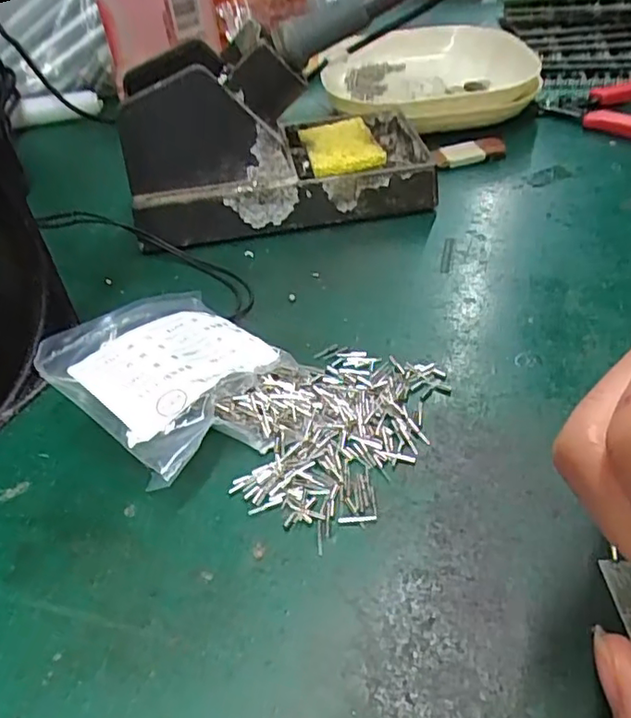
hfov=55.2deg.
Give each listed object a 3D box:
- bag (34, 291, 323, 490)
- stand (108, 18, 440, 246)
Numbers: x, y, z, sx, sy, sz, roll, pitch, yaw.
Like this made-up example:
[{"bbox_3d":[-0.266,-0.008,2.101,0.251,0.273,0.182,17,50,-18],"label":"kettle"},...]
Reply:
[{"bbox_3d":[-0.051,0.006,0.231,0.074,0.028,0.081,-36,50,-28],"label":"bag"},{"bbox_3d":[-0.020,-0.120,0.321,0.157,0.082,0.077,-11,43,-4],"label":"stand"}]

